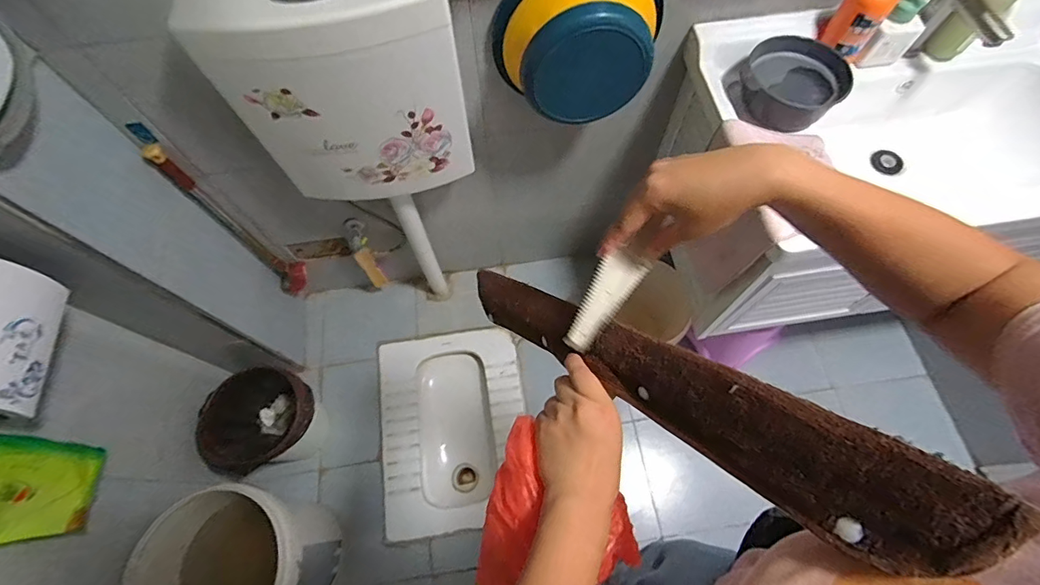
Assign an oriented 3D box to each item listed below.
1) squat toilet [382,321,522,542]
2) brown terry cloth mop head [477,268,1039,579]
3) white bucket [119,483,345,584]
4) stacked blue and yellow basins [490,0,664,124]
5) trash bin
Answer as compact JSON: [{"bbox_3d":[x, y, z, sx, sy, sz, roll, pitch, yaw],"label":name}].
[{"bbox_3d":[-0.193,0.407,1.390,0.415,0.159,0.552,-8,66,-2],"label":"squat toilet"},{"bbox_3d":[0.084,0.056,0.391,0.472,0.014,0.062,26,93,54],"label":"brown terry cloth mop head"},{"bbox_3d":[-0.627,0.625,1.054,0.329,0.335,0.311,-1,66,1],"label":"white bucket"},{"bbox_3d":[0.091,-0.413,0.755,0.272,0.243,0.107,-1,66,1],"label":"stacked blue and yellow basins"},{"bbox_3d":[-0.671,0.339,1.240,0.289,0.234,0.253,-2,66,0],"label":"trash bin"}]

